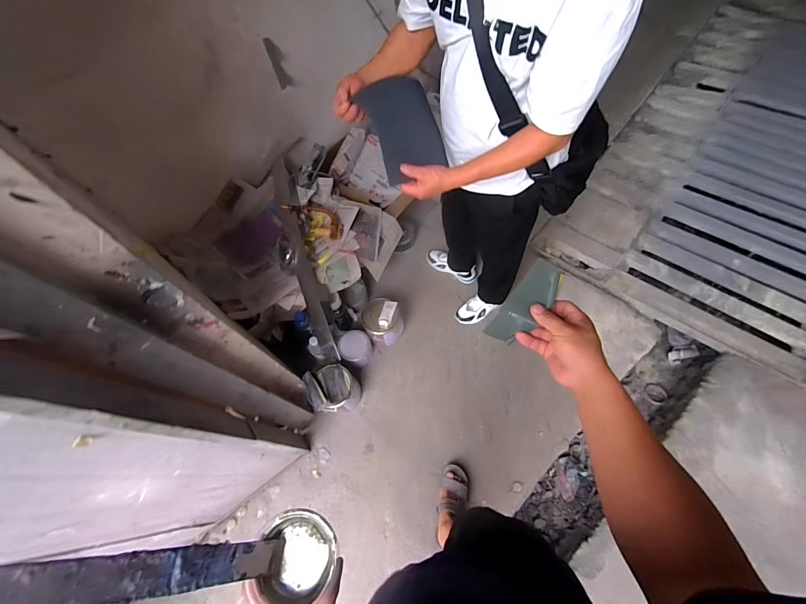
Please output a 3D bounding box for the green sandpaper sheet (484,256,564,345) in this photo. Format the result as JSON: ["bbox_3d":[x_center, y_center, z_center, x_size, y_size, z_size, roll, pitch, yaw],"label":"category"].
[{"bbox_3d":[0.178,0.006,0.507,0.051,0.014,0.131,41,110,22],"label":"green sandpaper sheet"}]

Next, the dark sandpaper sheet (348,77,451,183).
[{"bbox_3d":[0.005,-0.423,0.854,0.162,0.213,0.038,-26,31,-2],"label":"dark sandpaper sheet"}]

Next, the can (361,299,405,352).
[{"bbox_3d":[-0.083,0.089,1.487,0.164,0.182,0.163,-20,62,-4],"label":"can"}]

